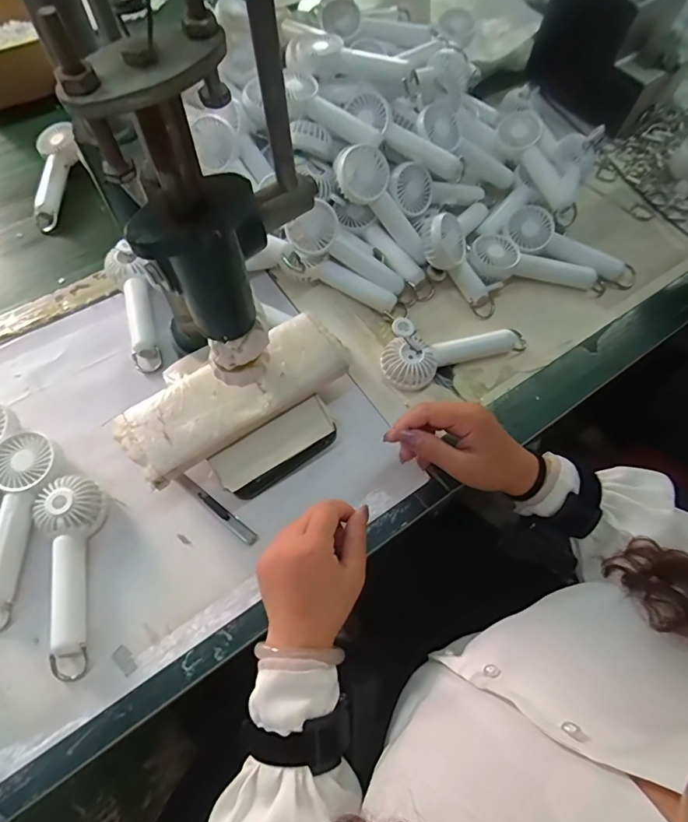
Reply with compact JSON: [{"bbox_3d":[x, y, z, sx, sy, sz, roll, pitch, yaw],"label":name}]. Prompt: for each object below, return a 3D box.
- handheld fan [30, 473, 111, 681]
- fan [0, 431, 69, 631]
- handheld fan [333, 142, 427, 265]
[{"bbox_3d":[-0.237,0.135,0.405,0.052,0.034,0.160,-7,63,-4],"label":"handheld fan"},{"bbox_3d":[-0.281,0.097,0.417,0.055,0.031,0.157,-7,63,-4],"label":"fan"},{"bbox_3d":[0.045,-0.227,0.534,0.140,0.033,0.049,47,64,-23],"label":"handheld fan"}]

